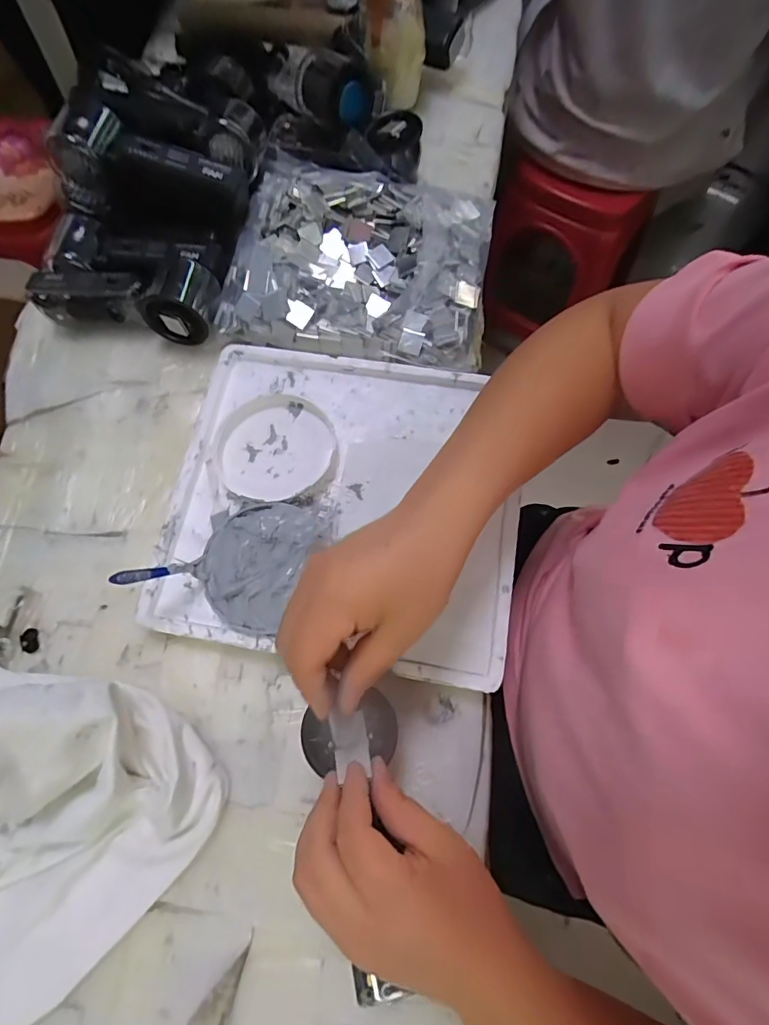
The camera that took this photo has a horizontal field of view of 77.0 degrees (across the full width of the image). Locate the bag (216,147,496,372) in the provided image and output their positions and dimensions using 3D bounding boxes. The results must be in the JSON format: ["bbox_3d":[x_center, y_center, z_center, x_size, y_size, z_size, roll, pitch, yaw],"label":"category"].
[{"bbox_3d":[-0.019,-0.243,0.460,0.242,0.046,0.205,12,70,5],"label":"bag"}]

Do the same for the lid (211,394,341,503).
[{"bbox_3d":[-0.091,-0.055,0.404,0.103,0.011,0.092,17,70,7],"label":"lid"}]

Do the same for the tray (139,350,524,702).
[{"bbox_3d":[-0.031,-0.011,0.391,0.267,0.033,0.249,9,70,4],"label":"tray"}]

